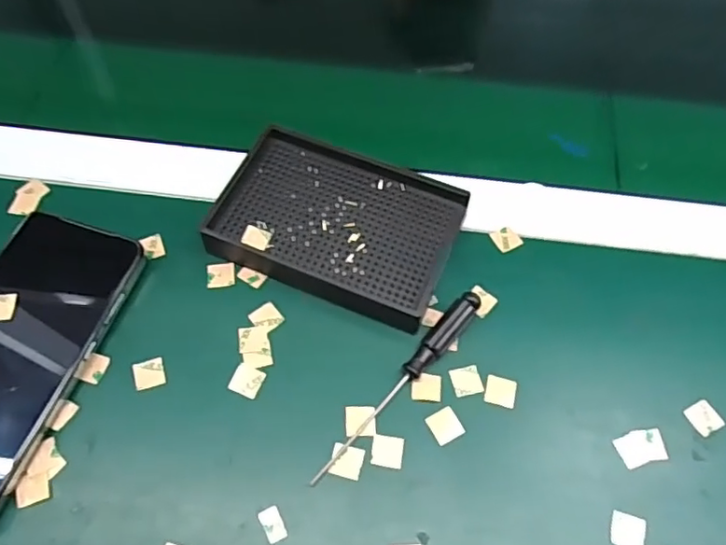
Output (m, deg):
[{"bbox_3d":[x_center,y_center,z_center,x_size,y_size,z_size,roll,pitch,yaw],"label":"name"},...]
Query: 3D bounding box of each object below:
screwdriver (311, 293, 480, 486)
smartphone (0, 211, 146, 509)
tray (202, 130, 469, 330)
[{"bbox_3d":[0.021,0.058,0.309,0.012,0.015,0.129,37,66,18],"label":"screwdriver"},{"bbox_3d":[-0.187,0.043,0.309,0.077,0.011,0.159,20,65,4],"label":"smartphone"},{"bbox_3d":[-0.015,-0.028,0.354,0.135,0.025,0.094,23,62,11],"label":"tray"}]

